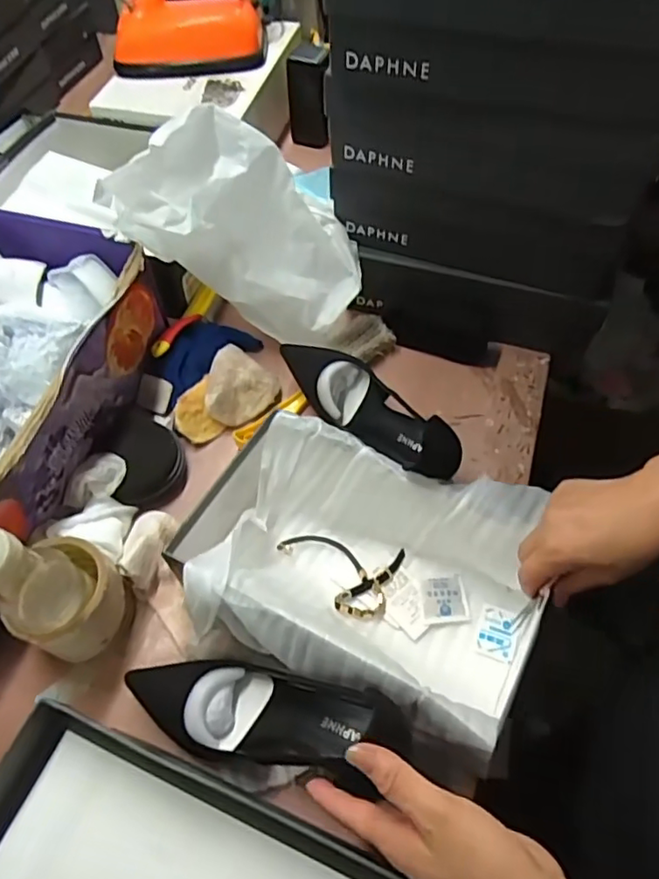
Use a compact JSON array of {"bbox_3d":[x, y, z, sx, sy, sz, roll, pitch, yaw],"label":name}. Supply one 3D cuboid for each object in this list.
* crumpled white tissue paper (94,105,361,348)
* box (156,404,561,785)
[{"bbox_3d":[-0.101,-0.213,0.632,0.263,0.200,0.102,7,58,6],"label":"crumpled white tissue paper"},{"bbox_3d":[0.031,0.112,0.527,0.291,0.095,0.213,16,60,11],"label":"box"}]

